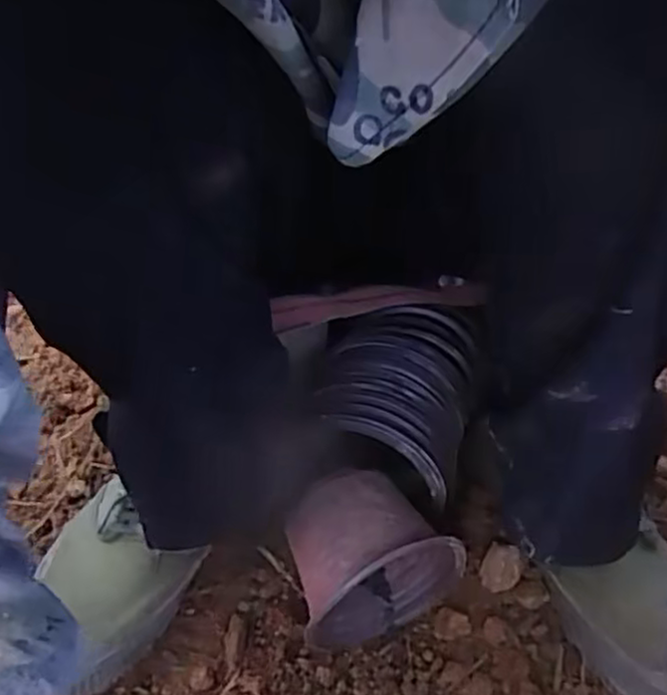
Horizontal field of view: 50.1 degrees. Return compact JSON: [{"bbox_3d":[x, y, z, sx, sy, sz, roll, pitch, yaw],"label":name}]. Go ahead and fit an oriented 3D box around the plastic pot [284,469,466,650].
[{"bbox_3d":[0.021,0.129,0.442,0.095,0.097,0.070,-21,45,-17],"label":"plastic pot"}]

